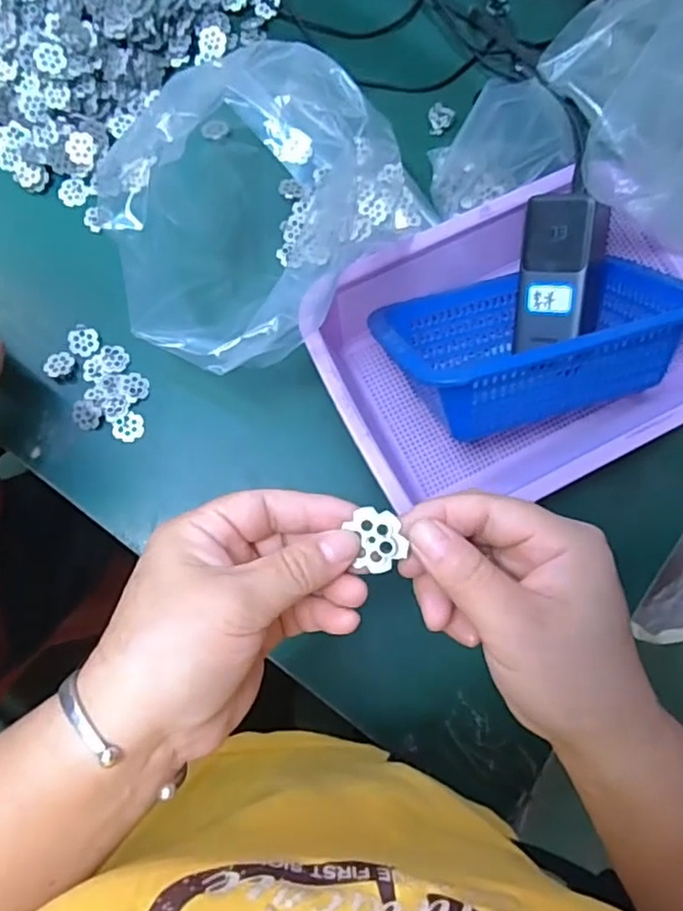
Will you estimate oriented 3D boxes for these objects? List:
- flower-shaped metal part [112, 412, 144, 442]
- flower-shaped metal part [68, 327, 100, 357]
[{"bbox_3d":[-0.183,-0.024,0.535,0.026,0.004,0.023,-34,83,-7],"label":"flower-shaped metal part"},{"bbox_3d":[-0.227,-0.099,0.545,0.024,0.004,0.025,-10,81,-3],"label":"flower-shaped metal part"}]

